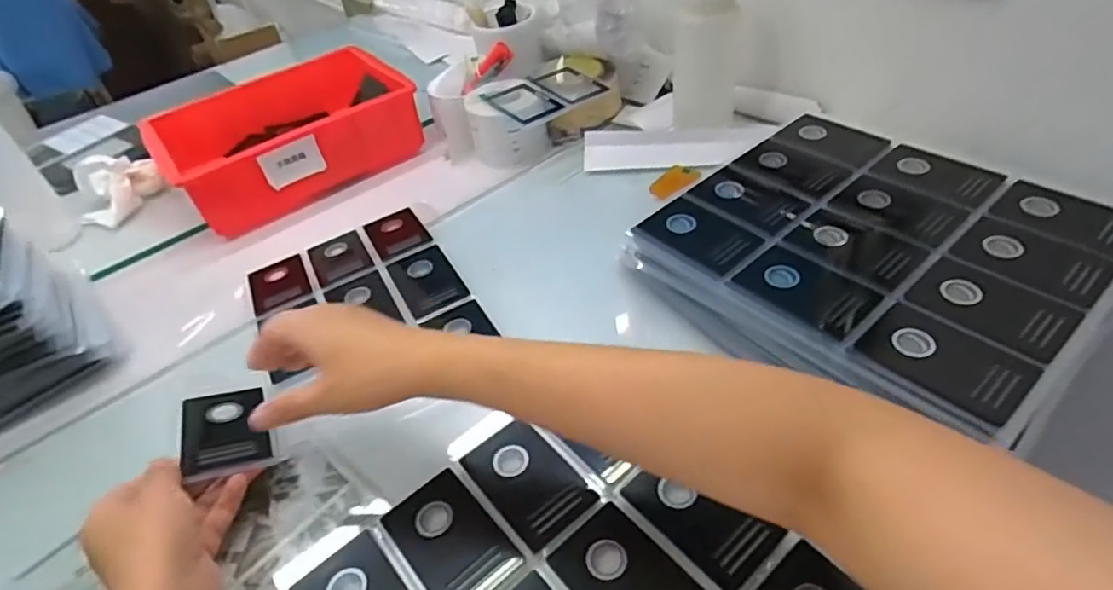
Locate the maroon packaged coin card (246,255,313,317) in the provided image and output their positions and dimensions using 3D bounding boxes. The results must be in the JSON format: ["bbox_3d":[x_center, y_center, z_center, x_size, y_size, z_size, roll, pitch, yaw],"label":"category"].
[{"bbox_3d":[-0.281,-0.012,0.615,0.055,0.004,0.091,-24,38,-18],"label":"maroon packaged coin card"}]

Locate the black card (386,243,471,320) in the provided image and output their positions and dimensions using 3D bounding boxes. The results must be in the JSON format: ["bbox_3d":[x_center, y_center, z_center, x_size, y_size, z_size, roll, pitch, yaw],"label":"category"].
[{"bbox_3d":[-0.126,-0.015,0.588,0.056,0.005,0.089,-25,46,-15],"label":"black card"}]

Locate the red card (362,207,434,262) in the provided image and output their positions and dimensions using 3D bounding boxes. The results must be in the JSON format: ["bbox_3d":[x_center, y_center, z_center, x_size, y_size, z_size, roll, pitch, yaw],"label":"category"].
[{"bbox_3d":[-0.174,-0.067,0.657,0.056,0.004,0.089,-26,40,-14],"label":"red card"}]

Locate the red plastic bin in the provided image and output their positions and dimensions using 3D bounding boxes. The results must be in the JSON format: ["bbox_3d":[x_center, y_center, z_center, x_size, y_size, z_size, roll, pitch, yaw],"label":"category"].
[{"bbox_3d":[-0.333,-0.201,0.763,0.286,0.092,0.182,-31,45,-21],"label":"red plastic bin"}]

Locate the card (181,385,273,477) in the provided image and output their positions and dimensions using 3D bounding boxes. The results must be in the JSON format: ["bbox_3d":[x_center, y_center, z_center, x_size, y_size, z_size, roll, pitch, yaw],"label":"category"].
[{"bbox_3d":[-0.247,0.098,0.451,0.055,0.009,0.088,-9,34,-27],"label":"card"}]

